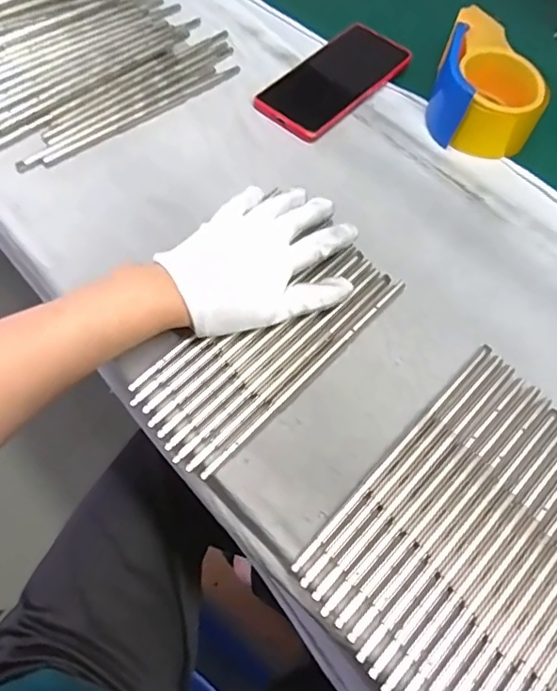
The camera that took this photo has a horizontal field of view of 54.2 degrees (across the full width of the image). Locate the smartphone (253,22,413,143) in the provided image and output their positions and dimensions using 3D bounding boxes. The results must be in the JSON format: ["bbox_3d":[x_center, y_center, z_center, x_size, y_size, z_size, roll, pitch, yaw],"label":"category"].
[{"bbox_3d":[0.054,-0.262,0.536,0.079,0.007,0.158,39,69,16],"label":"smartphone"}]

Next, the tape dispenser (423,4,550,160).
[{"bbox_3d":[0.199,-0.245,0.507,0.100,0.053,0.118,19,62,8],"label":"tape dispenser"}]

